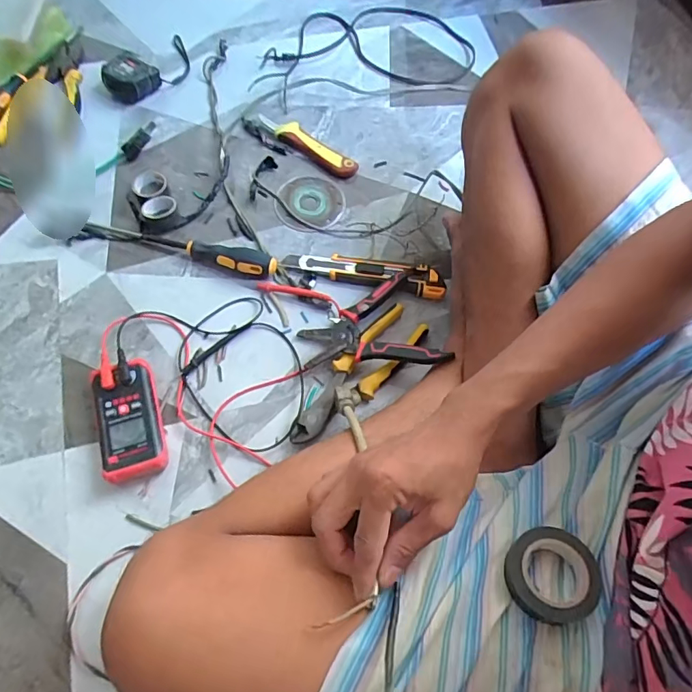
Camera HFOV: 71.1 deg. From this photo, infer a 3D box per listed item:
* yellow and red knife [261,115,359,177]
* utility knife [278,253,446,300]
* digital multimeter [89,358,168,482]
[{"bbox_3d":[-0.055,-0.283,0.677,0.161,0.024,0.029,34,69,12],"label":"yellow and red knife"},{"bbox_3d":[0.023,-0.094,0.596,0.198,0.019,0.035,12,66,3],"label":"utility knife"},{"bbox_3d":[-0.222,0.078,0.499,0.059,0.031,0.117,-17,67,-10],"label":"digital multimeter"}]

